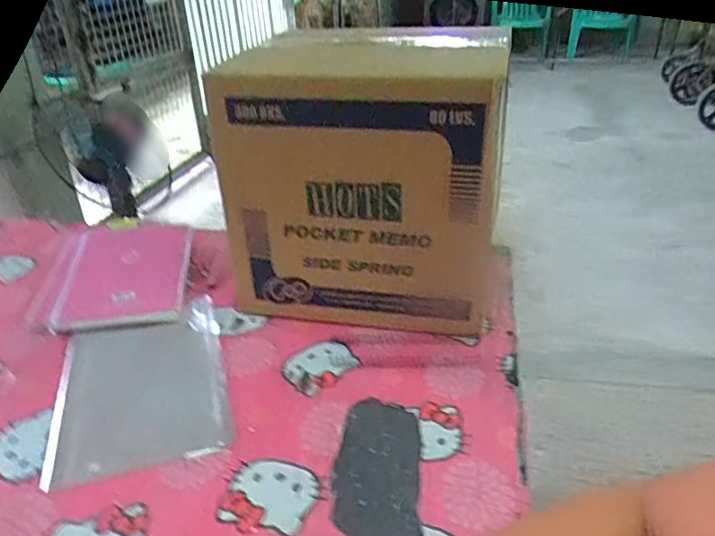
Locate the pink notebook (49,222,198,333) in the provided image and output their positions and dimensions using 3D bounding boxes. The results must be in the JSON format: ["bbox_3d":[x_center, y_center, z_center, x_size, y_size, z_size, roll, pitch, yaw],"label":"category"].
[{"bbox_3d":[-0.314,0.004,0.801,0.161,0.015,0.217,-7,43,-6],"label":"pink notebook"}]

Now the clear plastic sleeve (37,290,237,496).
[{"bbox_3d":[-0.231,0.124,0.629,0.171,0.010,0.237,-12,32,-11],"label":"clear plastic sleeve"}]

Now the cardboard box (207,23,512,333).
[{"bbox_3d":[0.035,-0.145,0.748,0.290,0.311,0.333,6,32,15],"label":"cardboard box"}]

